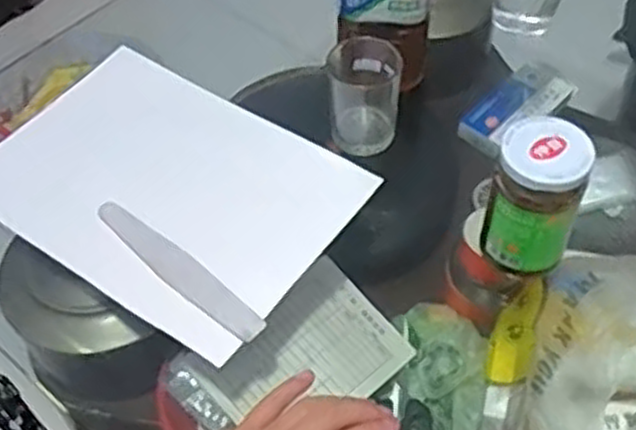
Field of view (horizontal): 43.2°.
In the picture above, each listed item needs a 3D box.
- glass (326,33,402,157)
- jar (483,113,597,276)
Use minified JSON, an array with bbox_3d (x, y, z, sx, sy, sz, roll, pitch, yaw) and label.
[{"bbox_3d":[0.038,-0.100,0.668,0.054,0.080,0.057,0,51,3],"label":"glass"},{"bbox_3d":[0.152,-0.014,0.554,0.056,0.100,0.057,-1,51,1],"label":"jar"}]

